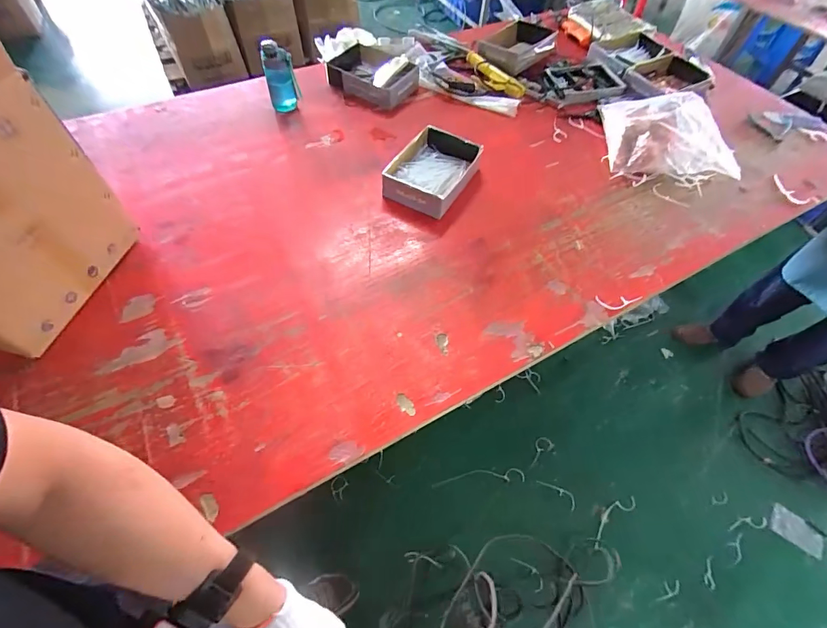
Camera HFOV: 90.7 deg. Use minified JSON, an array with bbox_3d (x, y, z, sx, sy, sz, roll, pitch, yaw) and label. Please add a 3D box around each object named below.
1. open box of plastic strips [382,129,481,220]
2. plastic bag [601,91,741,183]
[{"bbox_3d":[0.049,-0.371,1.050,0.184,0.055,0.260,29,61,12],"label":"open box of plastic strips"},{"bbox_3d":[0.731,-0.507,1.160,0.349,0.102,0.284,10,58,1],"label":"plastic bag"}]

